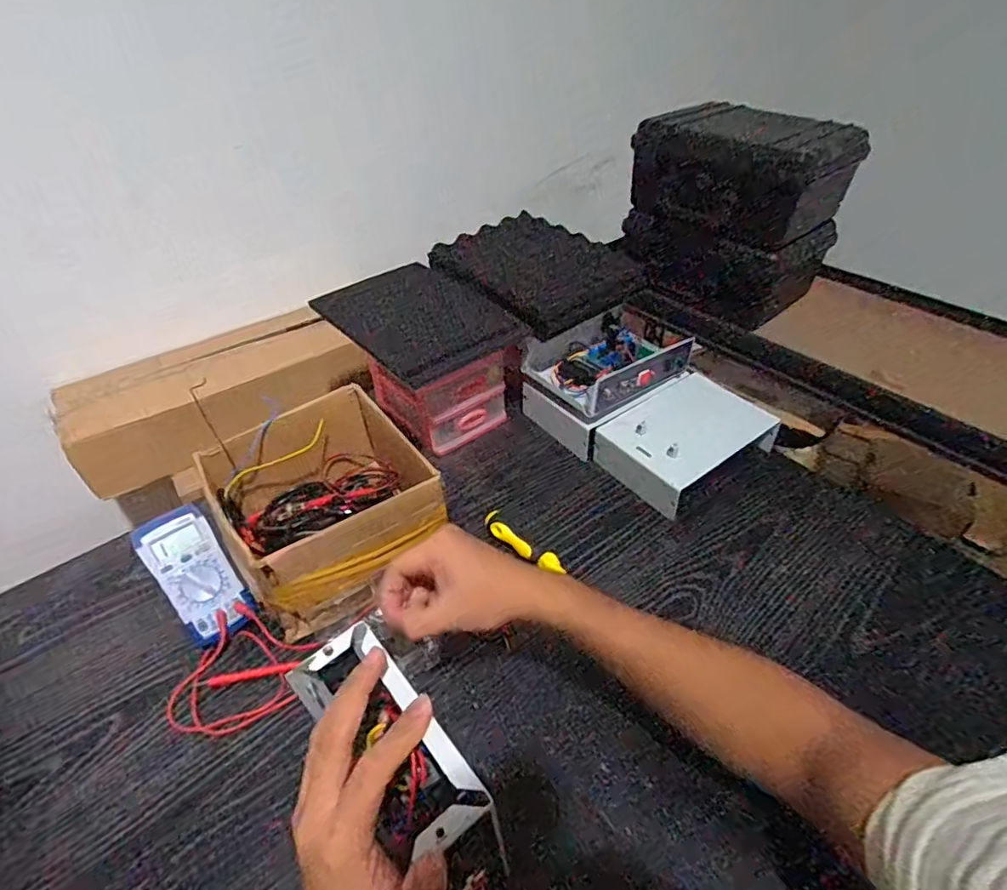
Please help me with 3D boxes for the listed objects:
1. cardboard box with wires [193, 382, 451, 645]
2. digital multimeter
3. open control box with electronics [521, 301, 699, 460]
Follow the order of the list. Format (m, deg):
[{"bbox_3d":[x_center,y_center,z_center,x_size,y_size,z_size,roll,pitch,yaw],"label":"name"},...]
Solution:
[{"bbox_3d":[-0.199,0.059,0.644,0.212,0.109,0.236,-27,48,-24],"label":"cardboard box with wires"},{"bbox_3d":[-0.323,0.135,0.587,0.067,0.028,0.145,-31,88,-28],"label":"digital multimeter"},{"bbox_3d":[0.147,-0.095,0.817,0.165,0.103,0.198,33,53,32],"label":"open control box with electronics"}]

